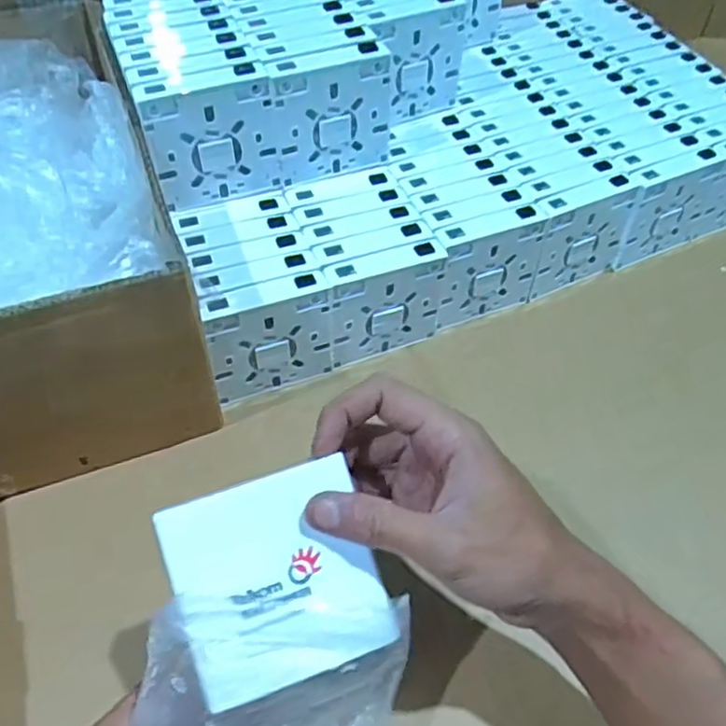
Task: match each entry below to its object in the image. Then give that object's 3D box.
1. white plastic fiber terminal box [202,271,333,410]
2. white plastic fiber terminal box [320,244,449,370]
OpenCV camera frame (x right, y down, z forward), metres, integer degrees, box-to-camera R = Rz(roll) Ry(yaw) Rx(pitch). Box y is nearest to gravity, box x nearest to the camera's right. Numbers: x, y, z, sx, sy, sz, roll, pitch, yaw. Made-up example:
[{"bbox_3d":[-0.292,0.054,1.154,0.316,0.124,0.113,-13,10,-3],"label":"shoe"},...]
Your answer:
[{"bbox_3d":[-0.063,-0.016,0.461,0.082,0.084,0.017,-20,52,-15],"label":"white plastic fiber terminal box"},{"bbox_3d":[0.016,-0.040,0.483,0.085,0.082,0.015,-18,51,-13],"label":"white plastic fiber terminal box"}]

